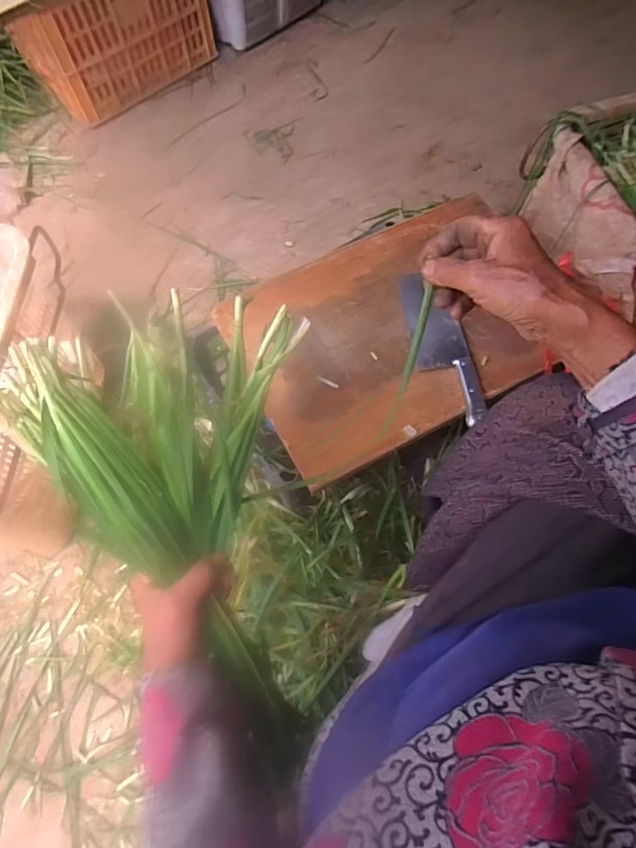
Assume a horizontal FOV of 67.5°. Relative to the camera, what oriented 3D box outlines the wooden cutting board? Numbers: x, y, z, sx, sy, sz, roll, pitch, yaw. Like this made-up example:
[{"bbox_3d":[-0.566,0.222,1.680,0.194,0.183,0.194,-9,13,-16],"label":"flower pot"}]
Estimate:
[{"bbox_3d":[0.115,-0.151,0.728,0.462,0.035,0.354,-27,68,-10],"label":"wooden cutting board"}]

